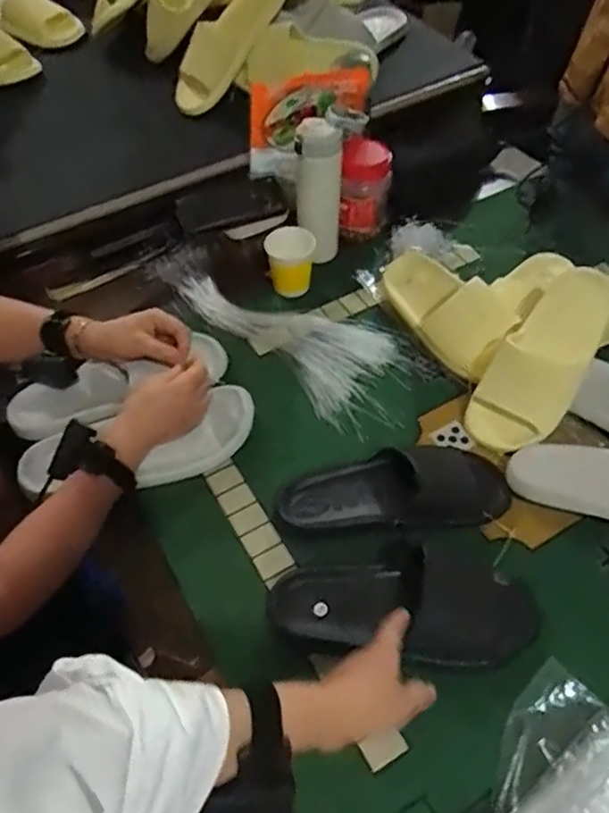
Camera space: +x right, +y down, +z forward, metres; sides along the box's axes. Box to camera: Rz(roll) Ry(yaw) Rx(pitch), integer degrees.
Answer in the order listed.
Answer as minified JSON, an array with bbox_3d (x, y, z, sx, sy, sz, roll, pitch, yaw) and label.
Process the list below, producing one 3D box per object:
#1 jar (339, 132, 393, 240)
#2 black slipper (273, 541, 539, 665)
[{"bbox_3d":[0.095,-0.337,1.015,0.076,0.135,0.085,4,54,3],"label":"jar"},{"bbox_3d":[0.101,0.195,0.649,0.258,0.053,0.121,3,54,5],"label":"black slipper"}]

